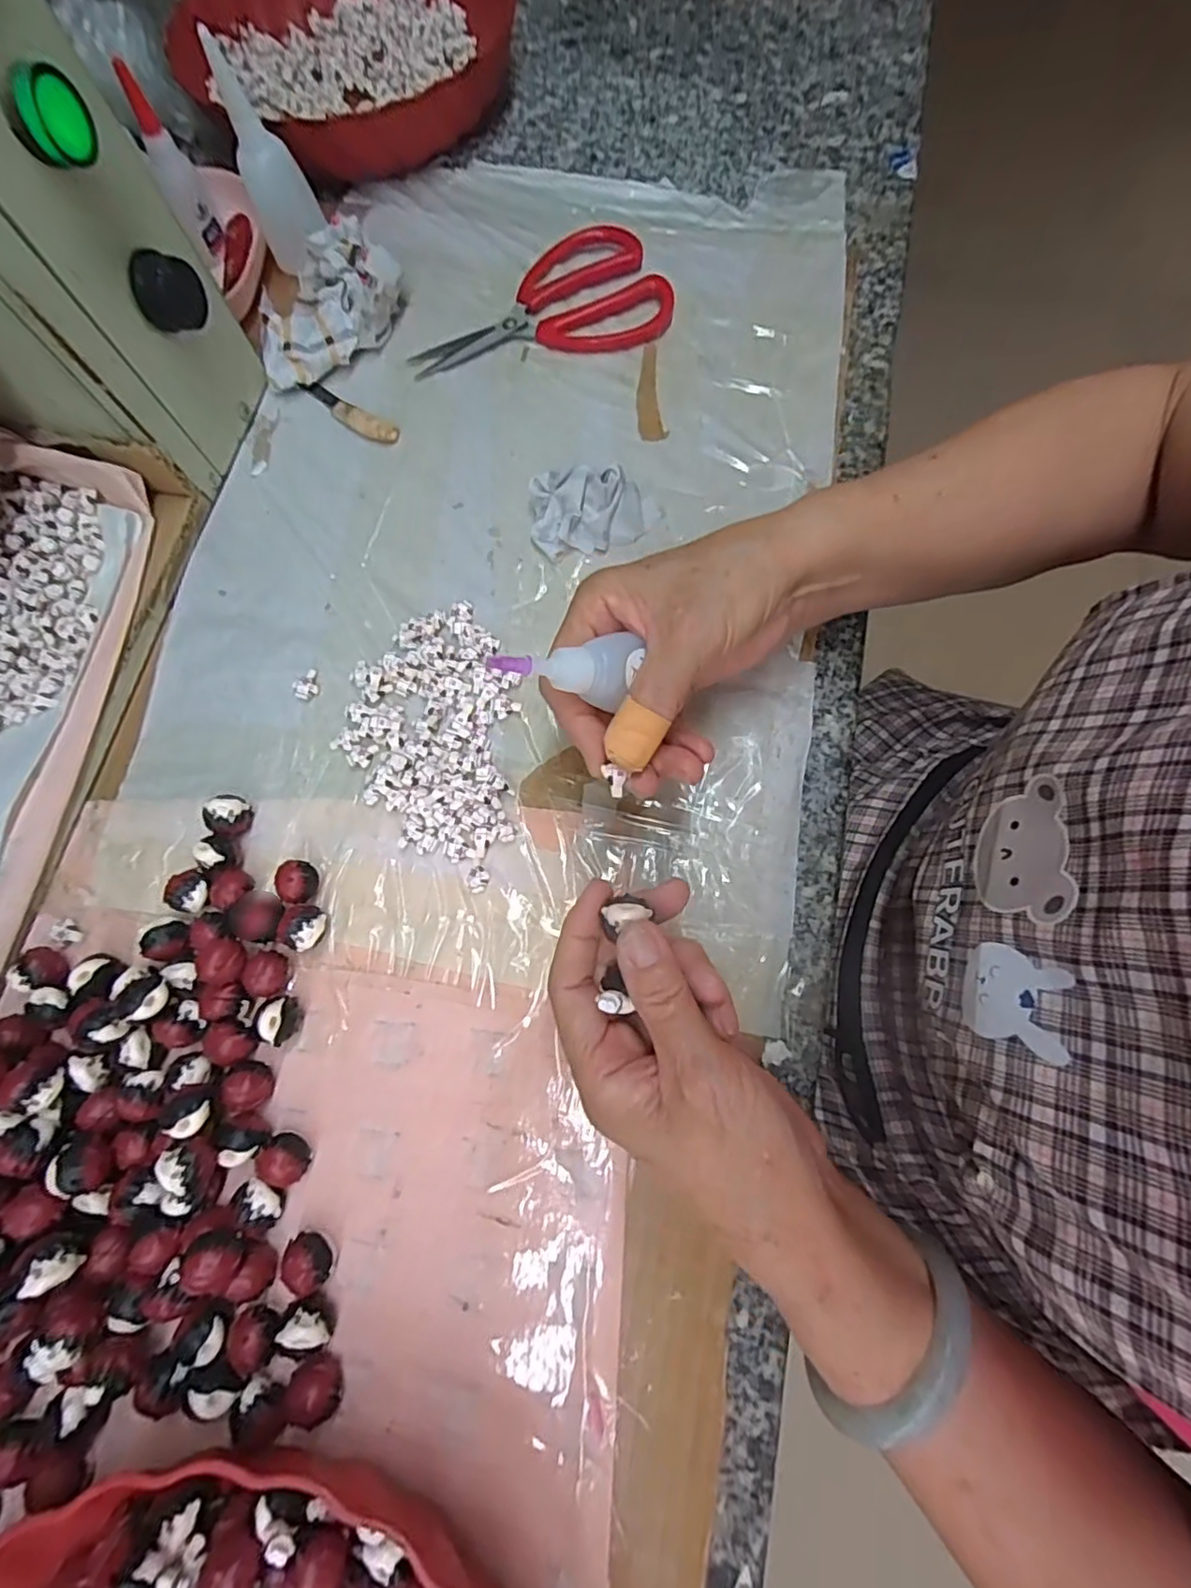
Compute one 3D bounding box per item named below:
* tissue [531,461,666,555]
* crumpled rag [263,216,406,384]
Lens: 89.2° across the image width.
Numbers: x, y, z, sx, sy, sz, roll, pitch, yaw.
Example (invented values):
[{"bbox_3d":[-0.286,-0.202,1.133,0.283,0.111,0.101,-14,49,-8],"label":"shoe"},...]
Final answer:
[{"bbox_3d":[0.000,-0.156,0.331,0.070,0.026,0.040,-3,73,1],"label":"tissue"},{"bbox_3d":[-0.168,-0.304,0.374,0.098,0.033,0.065,-30,75,-7],"label":"crumpled rag"}]

